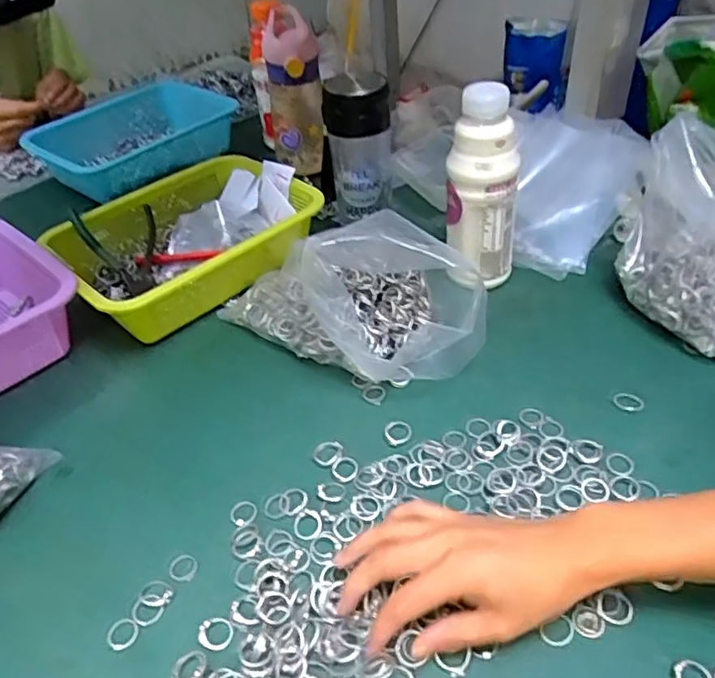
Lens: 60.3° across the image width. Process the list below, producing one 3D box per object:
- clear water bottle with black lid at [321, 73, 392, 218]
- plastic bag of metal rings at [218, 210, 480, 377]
[{"bbox_3d":[0.001,-0.203,0.668,0.068,0.160,0.064,-4,41,2],"label":"clear water bottle with black lid"},{"bbox_3d":[0.023,-0.032,0.546,0.132,0.108,0.160,-25,45,-21],"label":"plastic bag of metal rings"}]

